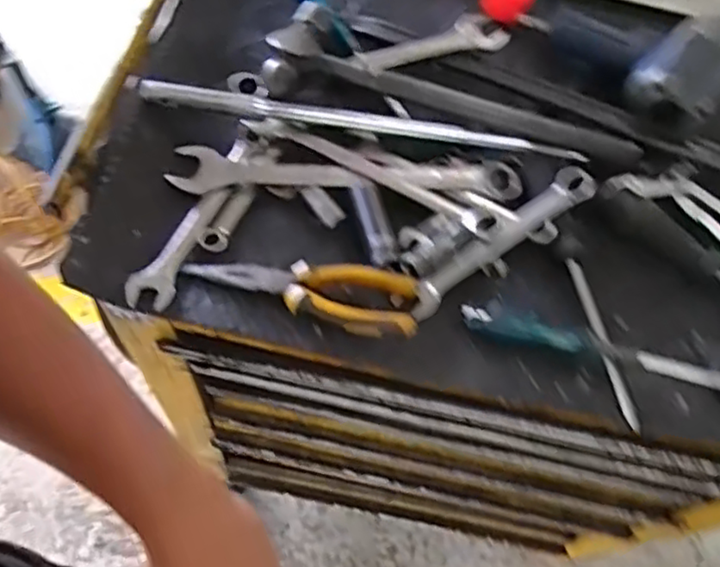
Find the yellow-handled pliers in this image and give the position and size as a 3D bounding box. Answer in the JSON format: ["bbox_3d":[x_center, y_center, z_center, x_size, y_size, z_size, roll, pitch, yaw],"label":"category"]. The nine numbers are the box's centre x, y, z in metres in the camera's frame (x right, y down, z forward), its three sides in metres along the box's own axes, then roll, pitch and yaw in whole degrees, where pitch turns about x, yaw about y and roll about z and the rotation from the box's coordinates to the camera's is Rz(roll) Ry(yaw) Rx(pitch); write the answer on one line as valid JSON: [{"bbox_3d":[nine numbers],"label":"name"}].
[{"bbox_3d":[-0.047,0.008,0.529,0.182,0.023,0.057,6,63,-3],"label":"yellow-handled pliers"}]

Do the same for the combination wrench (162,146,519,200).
[{"bbox_3d":[-0.010,-0.094,0.586,0.302,0.022,0.046,3,64,-5],"label":"combination wrench"}]

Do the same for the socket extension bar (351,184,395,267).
[{"bbox_3d":[0.012,-0.052,0.557,0.021,0.019,0.074,-11,66,-11],"label":"socket extension bar"}]

